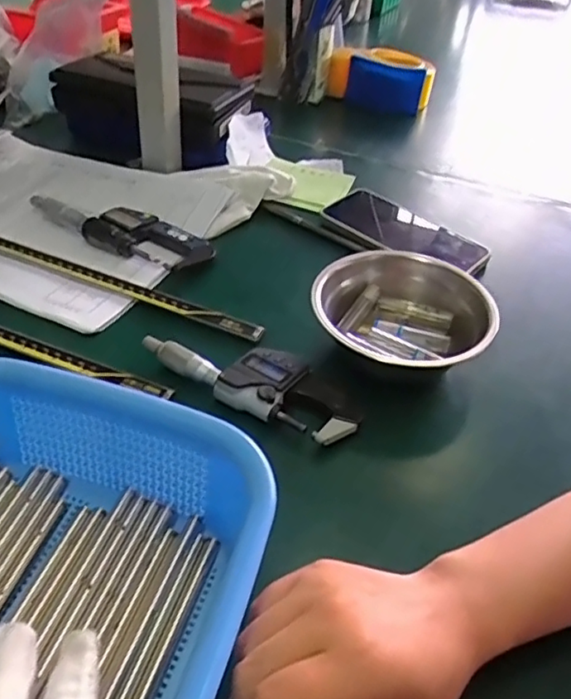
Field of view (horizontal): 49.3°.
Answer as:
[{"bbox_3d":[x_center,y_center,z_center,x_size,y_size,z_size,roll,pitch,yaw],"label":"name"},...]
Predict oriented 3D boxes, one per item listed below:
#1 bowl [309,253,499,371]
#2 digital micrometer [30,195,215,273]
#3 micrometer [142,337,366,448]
[{"bbox_3d":[0.085,-0.020,0.461,0.127,0.055,0.122,4,42,-3],"label":"bowl"},{"bbox_3d":[-0.145,-0.109,0.544,0.174,0.018,0.057,26,45,20],"label":"digital micrometer"},{"bbox_3d":[-0.024,0.018,0.417,0.154,0.020,0.050,20,44,14],"label":"micrometer"}]

